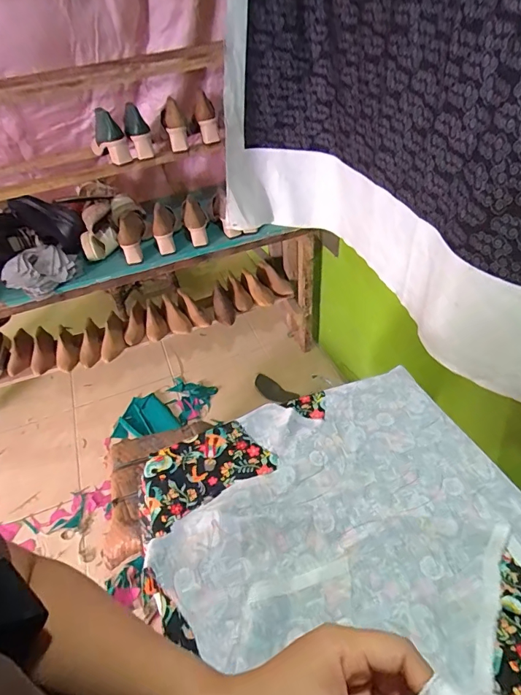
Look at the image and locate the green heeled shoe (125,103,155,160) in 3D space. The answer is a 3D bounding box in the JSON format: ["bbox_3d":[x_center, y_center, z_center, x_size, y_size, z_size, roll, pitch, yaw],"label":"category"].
[{"bbox_3d":[-0.344,-0.599,1.186,0.061,0.208,0.067,-12,76,-5],"label":"green heeled shoe"}]

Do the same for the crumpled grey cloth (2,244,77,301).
[{"bbox_3d":[-0.641,-0.223,1.226,0.192,0.067,0.171,16,49,22],"label":"crumpled grey cloth"}]

